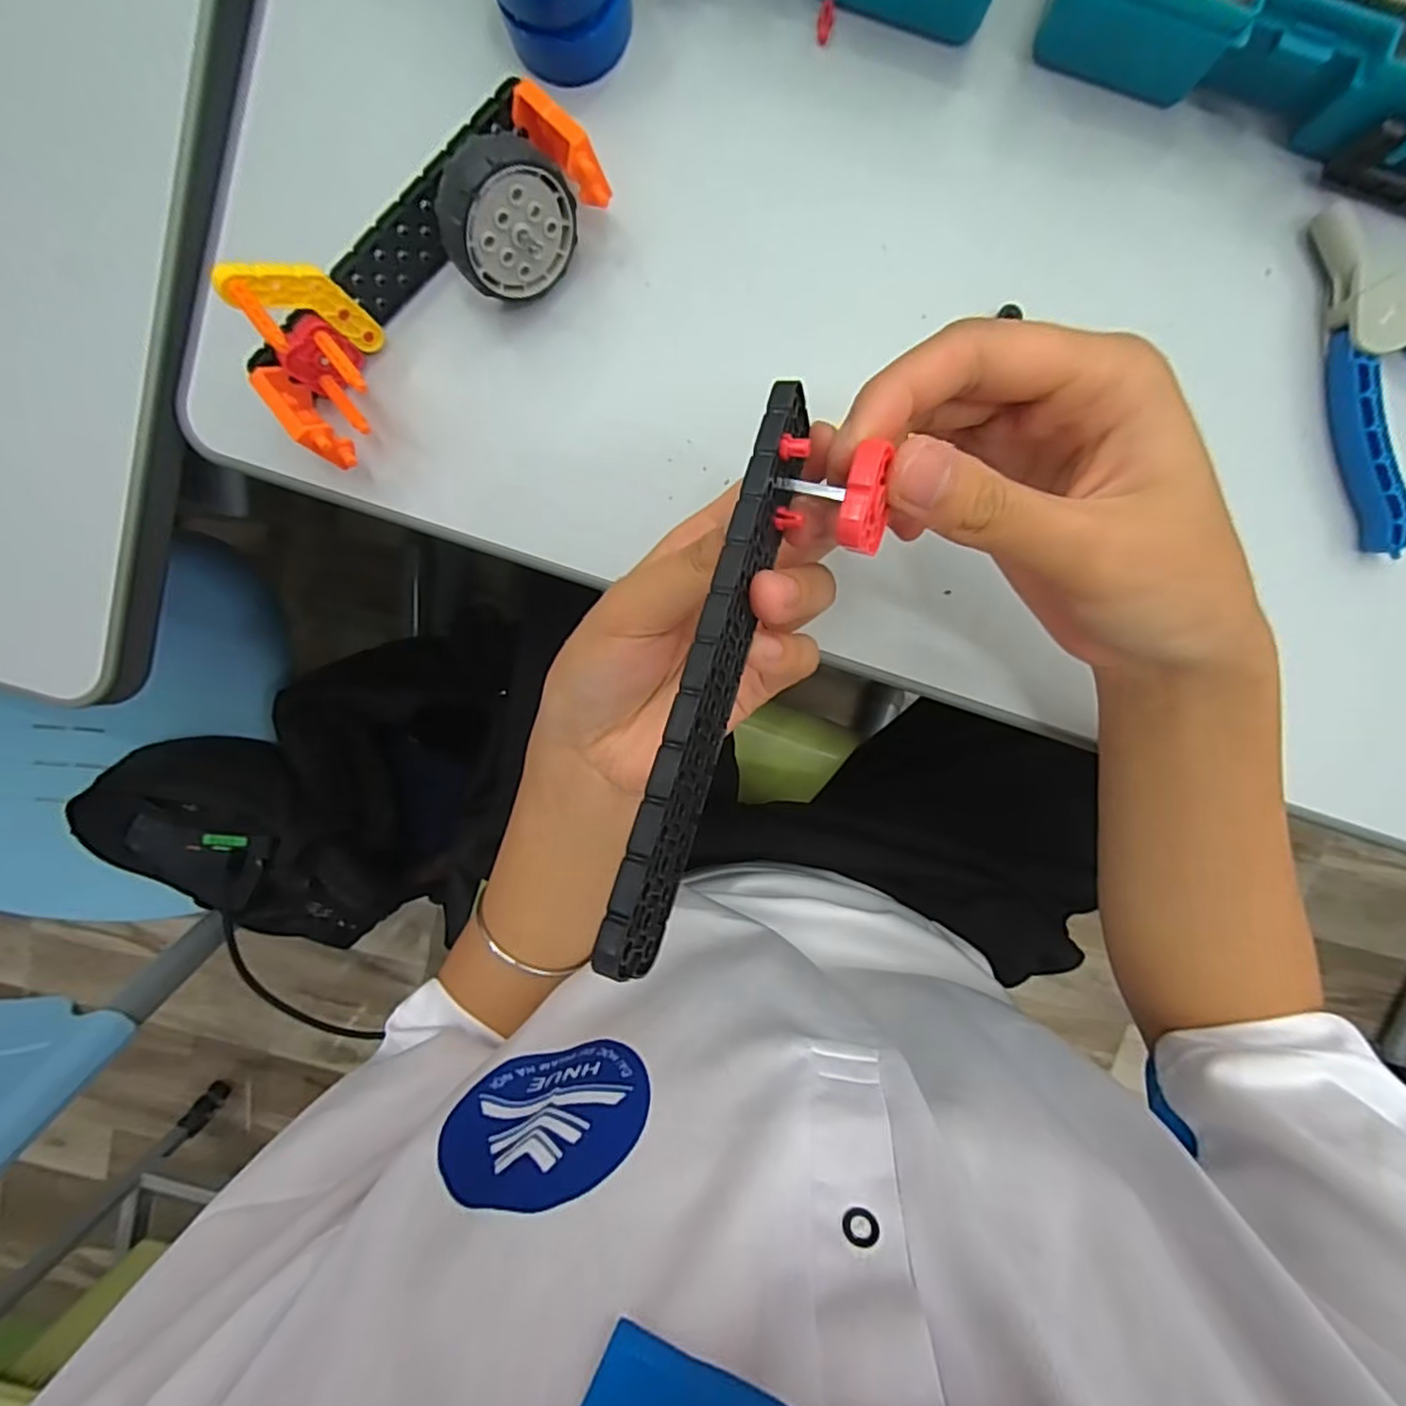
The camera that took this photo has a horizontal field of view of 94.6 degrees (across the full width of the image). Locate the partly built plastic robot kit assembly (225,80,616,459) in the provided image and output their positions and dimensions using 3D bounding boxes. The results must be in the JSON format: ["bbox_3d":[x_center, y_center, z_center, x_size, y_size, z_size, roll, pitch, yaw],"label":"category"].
[{"bbox_3d":[-0.106,-0.162,0.242,0.147,0.057,0.052,-41,95,6],"label":"partly built plastic robot kit assembly"}]

